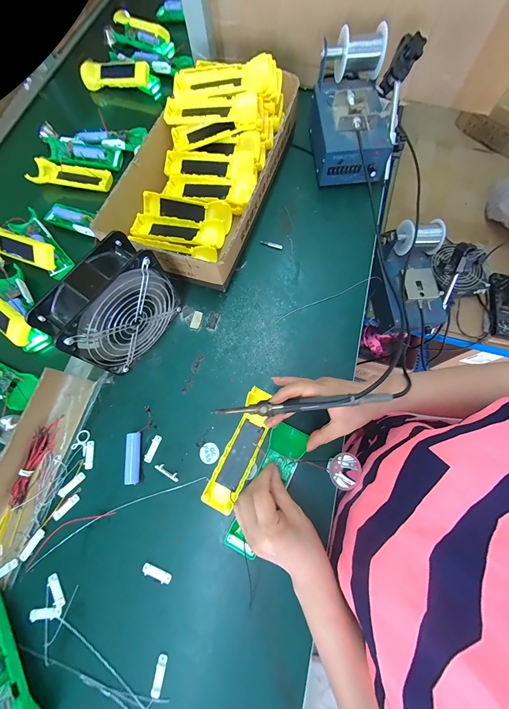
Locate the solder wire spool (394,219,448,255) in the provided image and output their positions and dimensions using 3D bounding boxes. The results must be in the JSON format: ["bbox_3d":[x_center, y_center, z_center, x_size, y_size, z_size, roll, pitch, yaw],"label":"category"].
[{"bbox_3d":[0.337,-0.243,0.547,0.086,0.053,0.057,-7,73,-2],"label":"solder wire spool"}]

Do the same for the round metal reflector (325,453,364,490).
[{"bbox_3d":[0.117,0.150,0.344,0.043,0.049,0.015,-46,106,-12],"label":"round metal reflector"}]

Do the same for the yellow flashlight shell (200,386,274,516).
[{"bbox_3d":[-0.017,0.127,0.366,0.043,0.019,0.162,22,77,7],"label":"yellow flashlight shell"}]

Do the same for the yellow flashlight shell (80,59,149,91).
[{"bbox_3d":[-0.330,-0.670,0.633,0.174,0.042,0.056,6,73,2],"label":"yellow flashlight shell"}]

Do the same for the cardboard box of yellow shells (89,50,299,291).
[{"bbox_3d":[-0.083,-0.331,0.467,0.219,0.102,0.412,17,74,6],"label":"cardboard box of yellow shells"}]

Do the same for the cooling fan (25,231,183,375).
[{"bbox_3d":[-0.183,-0.060,0.365,0.066,0.148,0.146,37,77,11],"label":"cooling fan"}]

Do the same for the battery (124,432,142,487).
[{"bbox_3d":[-0.168,0.143,0.369,0.017,0.016,0.066,-3,73,-1],"label":"battery"}]

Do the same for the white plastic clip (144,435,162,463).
[{"bbox_3d":[-0.144,0.133,0.377,0.011,0.004,0.037,19,74,6],"label":"white plastic clip"}]

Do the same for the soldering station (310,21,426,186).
[{"bbox_3d":[0.187,-0.440,0.476,0.144,0.140,0.232,-2,73,0],"label":"soldering station"}]

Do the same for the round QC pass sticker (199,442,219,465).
[{"bbox_3d":[-0.063,0.139,0.374,0.026,0.004,0.026,0,73,0],"label":"round QC pass sticker"}]

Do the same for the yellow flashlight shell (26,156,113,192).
[{"bbox_3d":[-0.378,-0.369,0.550,0.167,0.017,0.054,11,73,4],"label":"yellow flashlight shell"}]

